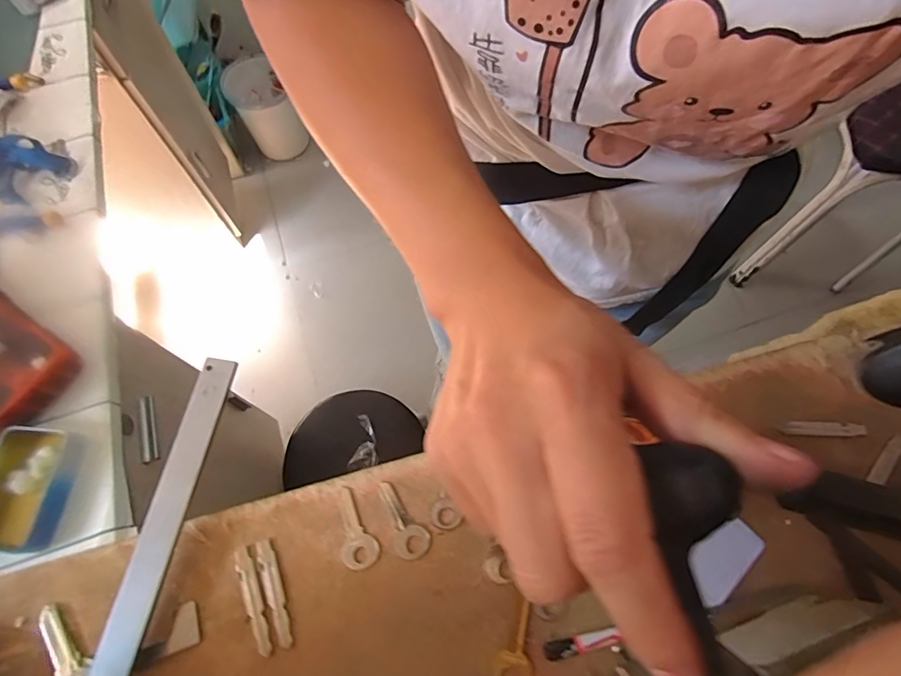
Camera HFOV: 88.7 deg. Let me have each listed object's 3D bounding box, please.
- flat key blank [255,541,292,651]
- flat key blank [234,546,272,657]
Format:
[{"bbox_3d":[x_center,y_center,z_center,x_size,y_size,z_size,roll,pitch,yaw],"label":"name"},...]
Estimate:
[{"bbox_3d":[-0.089,0.129,0.235,0.009,0.004,0.051,-23,69,-10],"label":"flat key blank"},{"bbox_3d":[-0.100,0.132,0.232,0.010,0.005,0.051,-25,69,-11],"label":"flat key blank"}]

